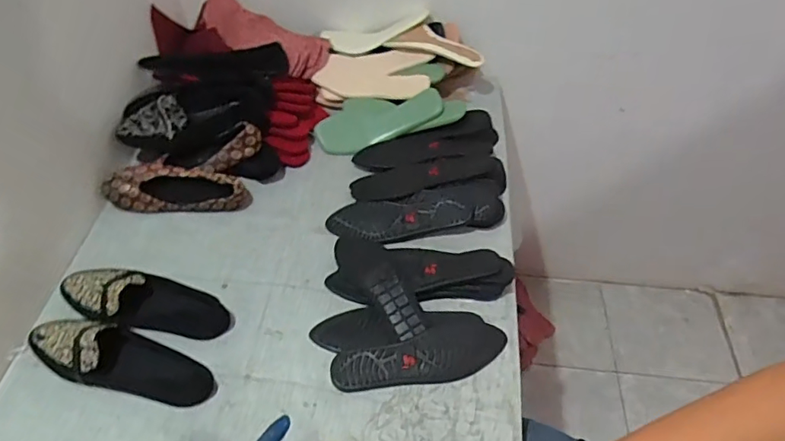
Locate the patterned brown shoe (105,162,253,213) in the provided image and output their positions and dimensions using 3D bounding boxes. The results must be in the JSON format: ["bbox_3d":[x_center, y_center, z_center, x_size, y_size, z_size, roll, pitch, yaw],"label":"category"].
[{"bbox_3d":[-0.354,-0.054,0.890,0.229,0.049,0.069,2,49,2],"label":"patterned brown shoe"}]

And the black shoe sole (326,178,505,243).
[{"bbox_3d":[0.040,-0.015,0.867,0.278,0.031,0.085,-10,50,-8],"label":"black shoe sole"}]

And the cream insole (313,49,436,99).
[{"bbox_3d":[-0.035,-0.288,1.046,0.214,0.019,0.102,5,76,9],"label":"cream insole"}]

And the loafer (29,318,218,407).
[{"bbox_3d":[-0.355,0.176,0.701,0.253,0.057,0.081,9,50,8],"label":"loafer"}]

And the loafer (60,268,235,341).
[{"bbox_3d":[-0.352,0.111,0.757,0.249,0.050,0.088,8,49,8],"label":"loafer"}]

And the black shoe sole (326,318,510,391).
[{"bbox_3d":[0.038,0.183,0.721,0.234,0.018,0.070,-13,50,-11],"label":"black shoe sole"}]

